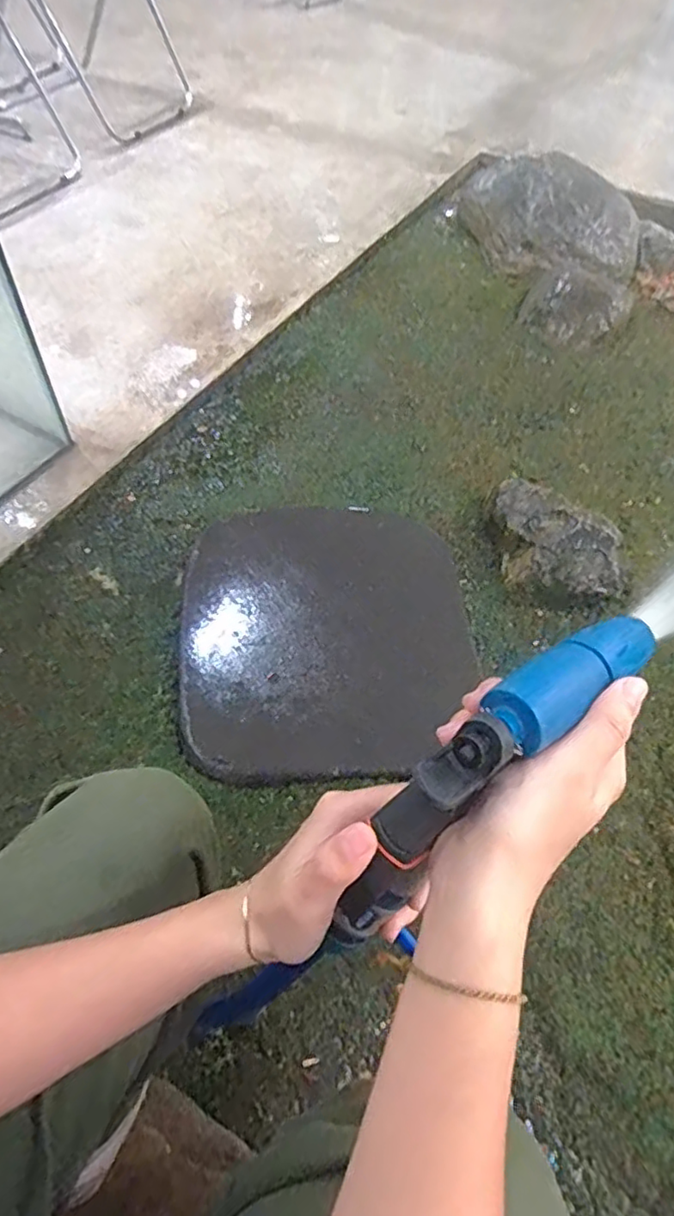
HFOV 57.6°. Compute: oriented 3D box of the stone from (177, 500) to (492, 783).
[{"bbox_3d":[-0.025,0.019,0.954,0.425,0.046,0.488,-5,55,-4],"label":"stone"}]

